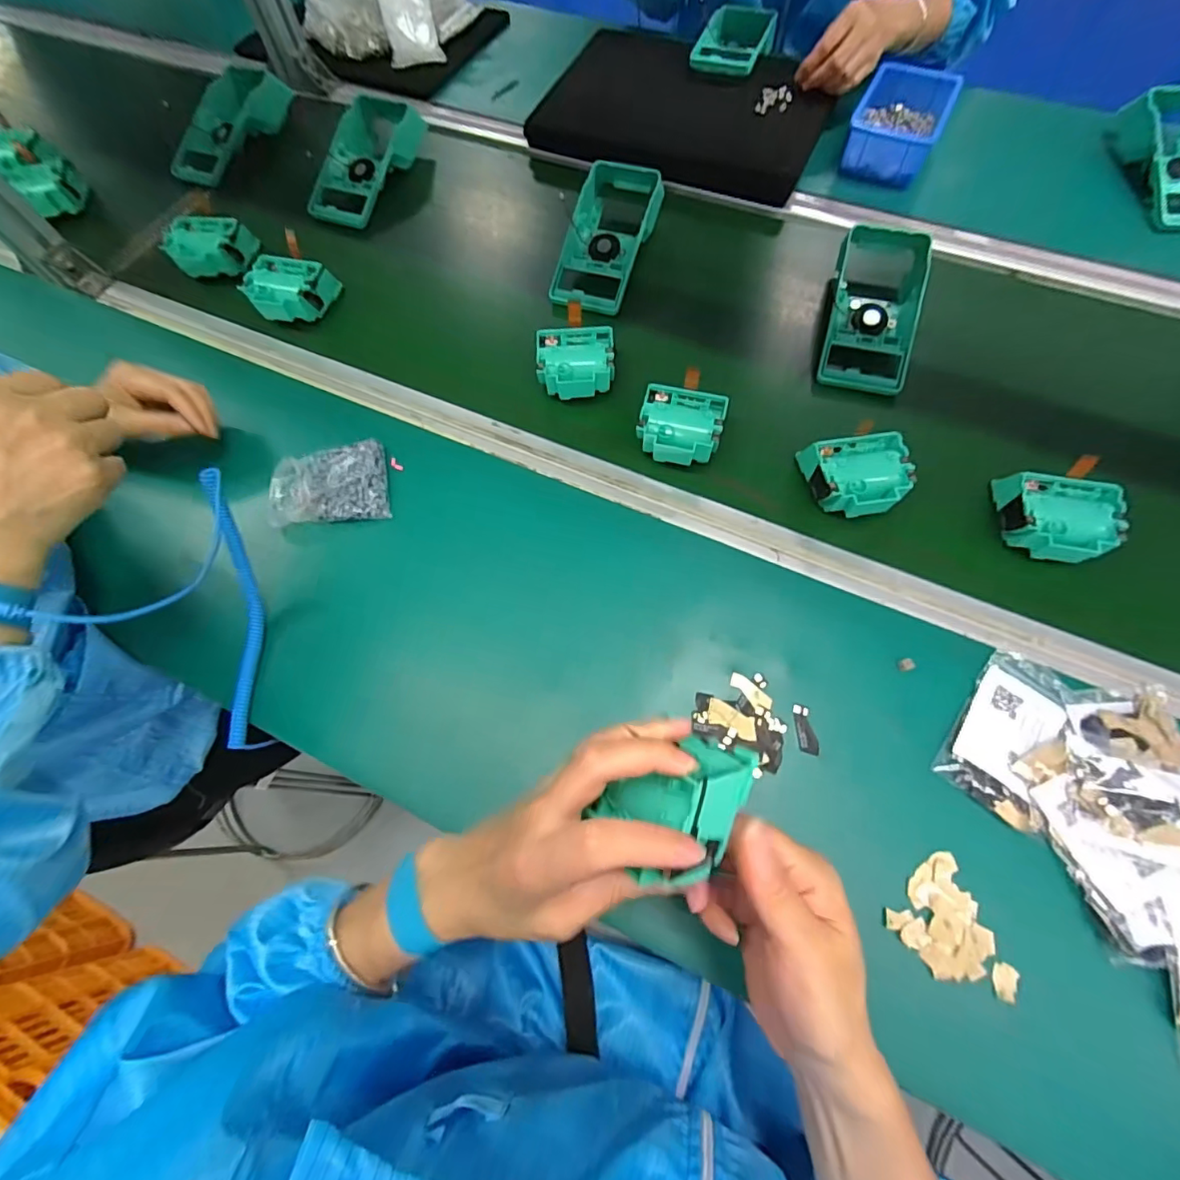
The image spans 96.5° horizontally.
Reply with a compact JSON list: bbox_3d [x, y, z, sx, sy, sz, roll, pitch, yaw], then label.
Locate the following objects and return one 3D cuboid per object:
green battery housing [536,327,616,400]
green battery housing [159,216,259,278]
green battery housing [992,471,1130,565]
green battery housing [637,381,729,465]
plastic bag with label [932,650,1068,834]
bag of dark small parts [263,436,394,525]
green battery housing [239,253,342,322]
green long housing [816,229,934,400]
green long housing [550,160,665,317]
[{"bbox_3d":[-0.013,-0.217,0.515,0.072,0.033,0.070,-2,69,2],"label":"green battery housing"},{"bbox_3d":[-0.425,-0.381,0.591,0.085,0.036,0.075,-9,69,-1],"label":"green battery housing"},{"bbox_3d":[0.385,-0.060,0.431,0.075,0.033,0.071,10,70,7],"label":"green battery housing"},{"bbox_3d":[0.082,-0.145,0.480,0.072,0.035,0.065,14,70,8],"label":"green battery housing"},{"bbox_3d":[0.309,0.103,0.382,0.066,0.011,0.120,35,74,15],"label":"plastic bag with label"},{"bbox_3d":[-0.241,-0.094,0.479,0.107,0.024,0.074,-13,69,-2],"label":"bag of dark small parts"},{"bbox_3d":[-0.321,-0.319,0.564,0.080,0.037,0.066,7,69,5],"label":"green battery housing"},{"bbox_3d":[0.282,-0.284,0.524,0.085,0.047,0.168,15,70,8],"label":"green long housing"},{"bbox_3d":[0.017,-0.389,0.576,0.087,0.042,0.192,19,71,10],"label":"green long housing"}]

